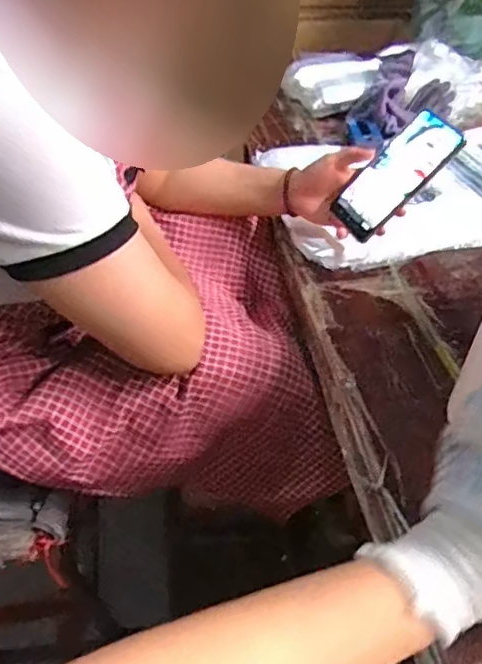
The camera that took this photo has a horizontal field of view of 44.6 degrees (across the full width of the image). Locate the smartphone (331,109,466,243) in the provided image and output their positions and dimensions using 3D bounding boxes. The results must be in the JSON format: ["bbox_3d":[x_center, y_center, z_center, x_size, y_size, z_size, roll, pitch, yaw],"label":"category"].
[{"bbox_3d":[0.182,-0.186,0.697,0.008,0.157,0.076,23,25,-52],"label":"smartphone"}]

